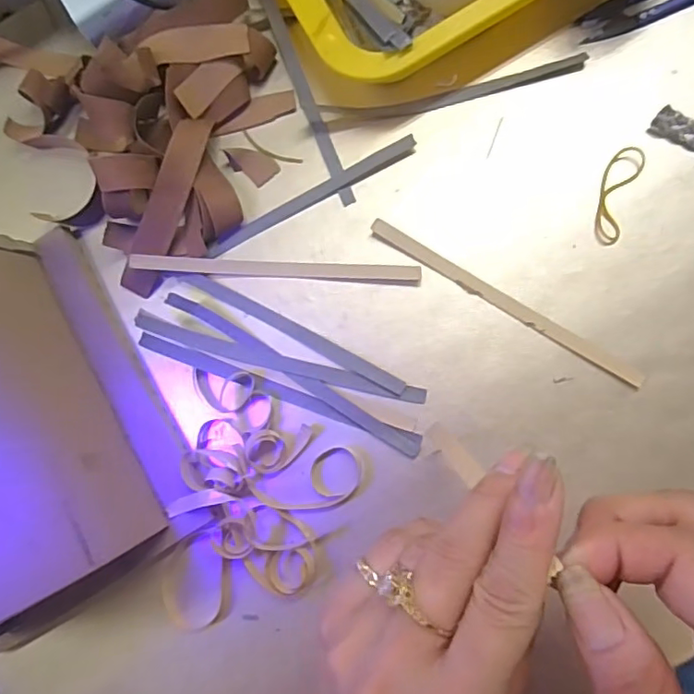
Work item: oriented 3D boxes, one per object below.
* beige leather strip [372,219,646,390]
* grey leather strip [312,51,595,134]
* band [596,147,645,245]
[{"bbox_3d":[0.089,-0.026,0.322,0.173,0.005,0.007,34,90,9],"label":"beige leather strip"},{"bbox_3d":[0.064,-0.155,0.342,0.159,0.004,0.016,-9,84,6],"label":"grey leather strip"},{"bbox_3d":[0.154,-0.087,0.320,0.019,0.006,0.056,20,88,8],"label":"band"}]

